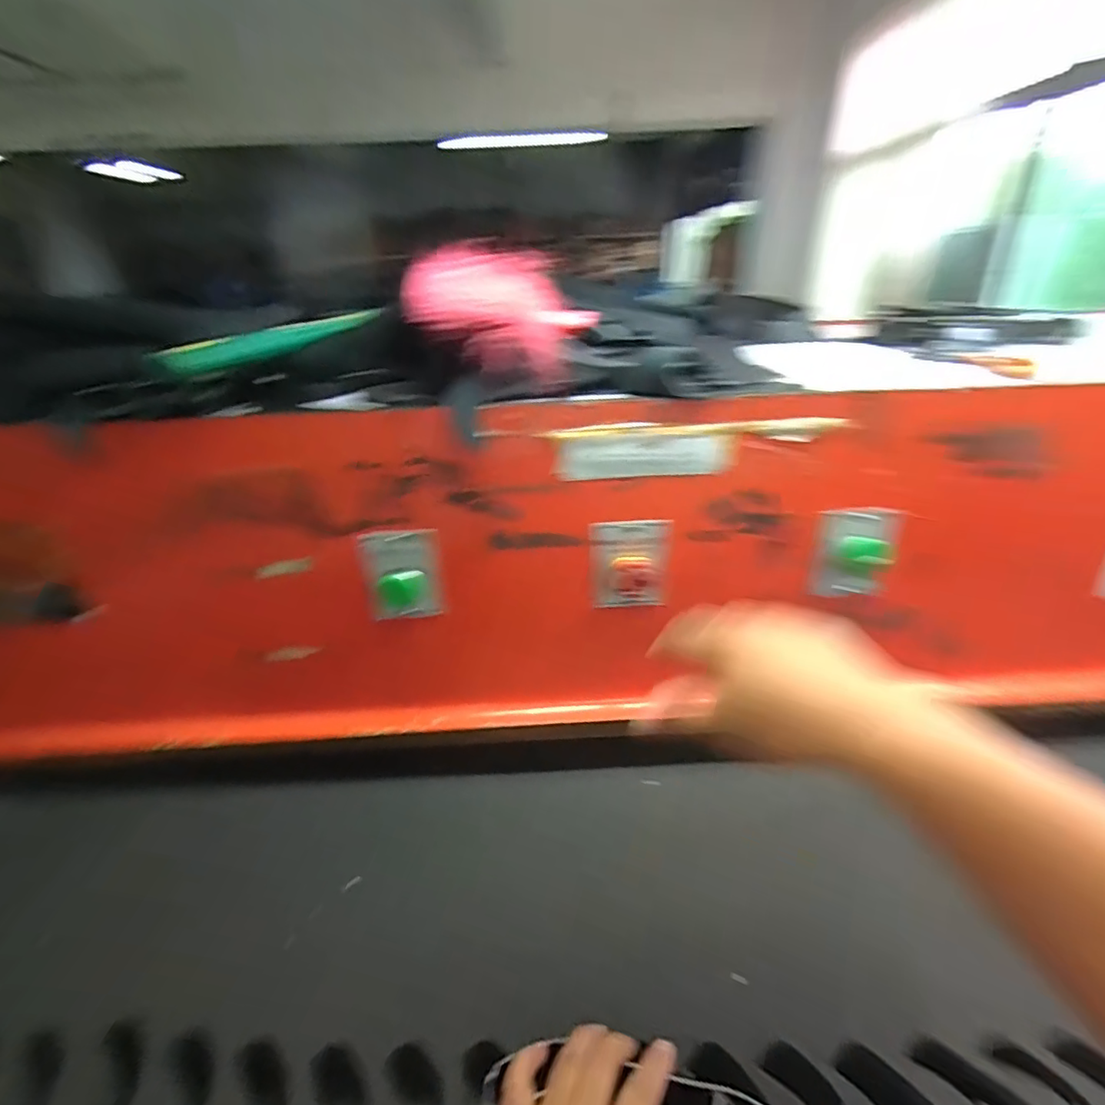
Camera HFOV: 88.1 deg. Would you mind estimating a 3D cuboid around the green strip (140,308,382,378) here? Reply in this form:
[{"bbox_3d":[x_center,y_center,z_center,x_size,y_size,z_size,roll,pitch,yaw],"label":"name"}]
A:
[{"bbox_3d":[-0.219,-0.168,0.456,0.022,0.027,0.203,12,30,24],"label":"green strip"}]

